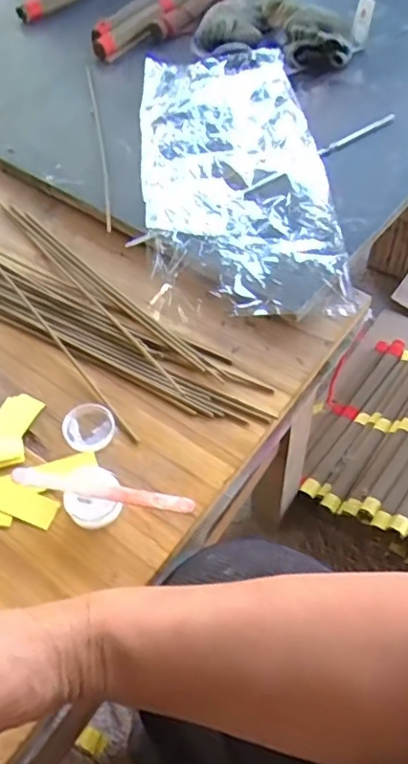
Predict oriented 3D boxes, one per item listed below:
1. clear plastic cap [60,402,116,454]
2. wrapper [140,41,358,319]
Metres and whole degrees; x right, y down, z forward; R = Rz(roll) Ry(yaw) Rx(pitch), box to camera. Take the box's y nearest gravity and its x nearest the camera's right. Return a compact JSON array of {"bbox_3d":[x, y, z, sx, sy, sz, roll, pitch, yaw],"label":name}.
[{"bbox_3d":[-0.086,0.033,0.447,0.037,0.007,0.039,0,54,1],"label":"clear plastic cap"},{"bbox_3d":[0.029,-0.220,0.610,0.180,0.040,0.403,-4,55,-2],"label":"wrapper"}]

